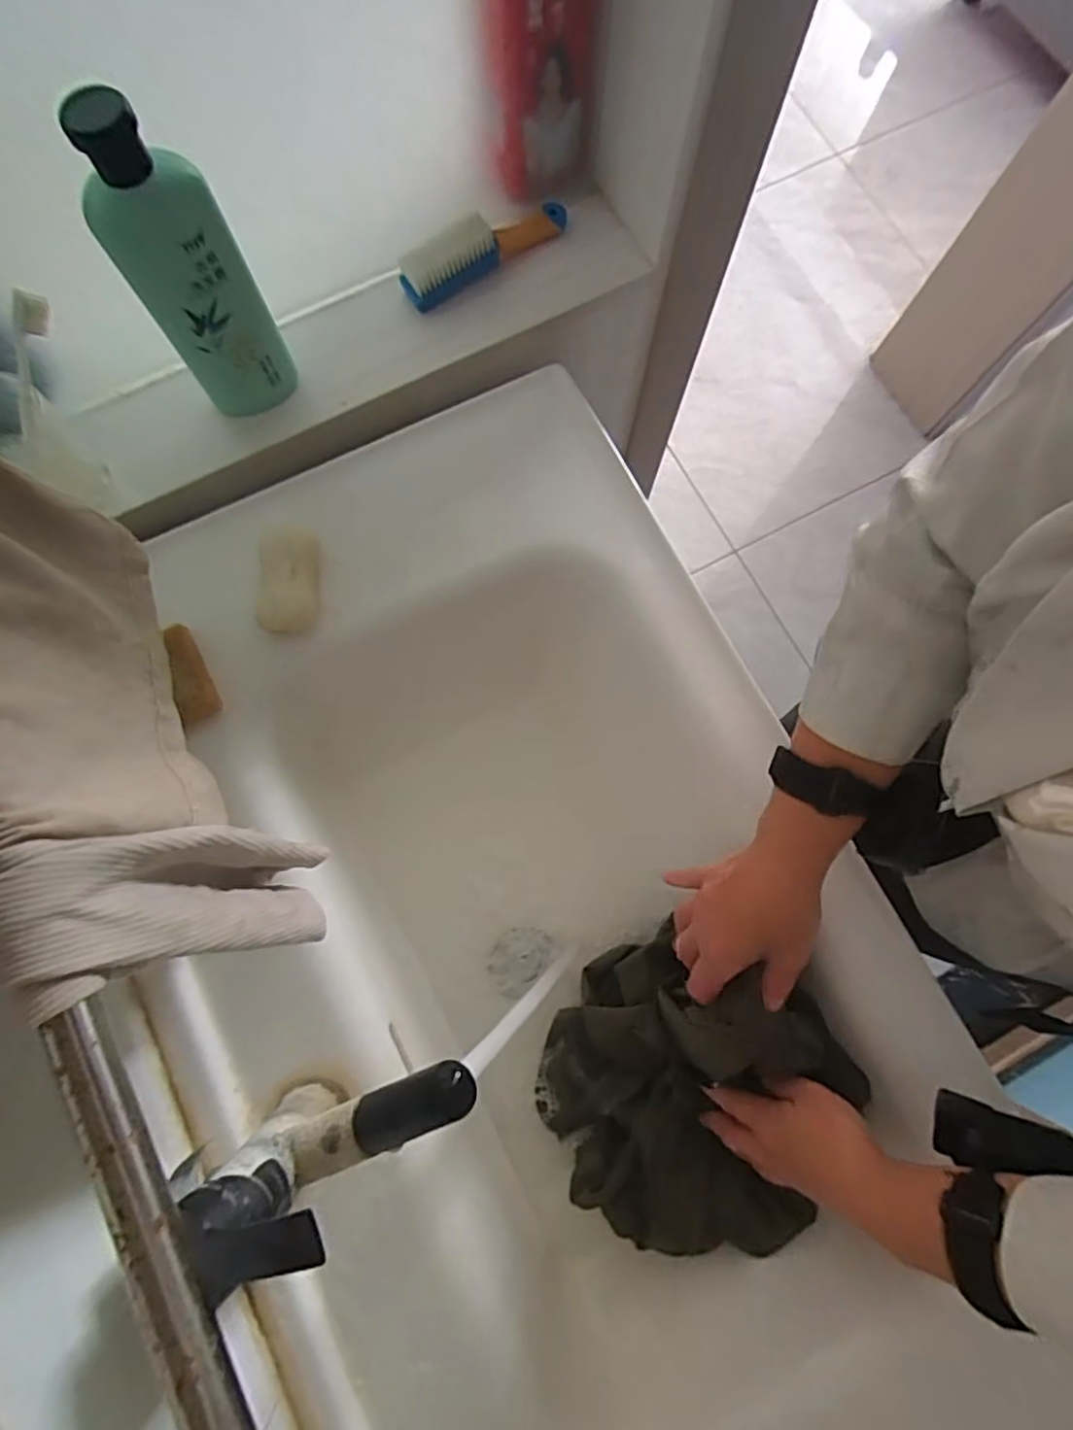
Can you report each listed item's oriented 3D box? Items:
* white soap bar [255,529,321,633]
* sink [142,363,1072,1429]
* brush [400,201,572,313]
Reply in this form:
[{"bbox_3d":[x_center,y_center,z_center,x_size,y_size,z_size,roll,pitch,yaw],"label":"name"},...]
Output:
[{"bbox_3d":[-0.193,-0.105,0.506,0.044,0.015,0.079,-2,78,-1],"label":"white soap bar"},{"bbox_3d":[-0.009,0.195,0.512,0.447,0.149,0.879,-23,79,-5],"label":"sink"},{"bbox_3d":[-0.041,-0.396,0.540,0.155,0.040,0.046,-28,79,-6],"label":"brush"}]

